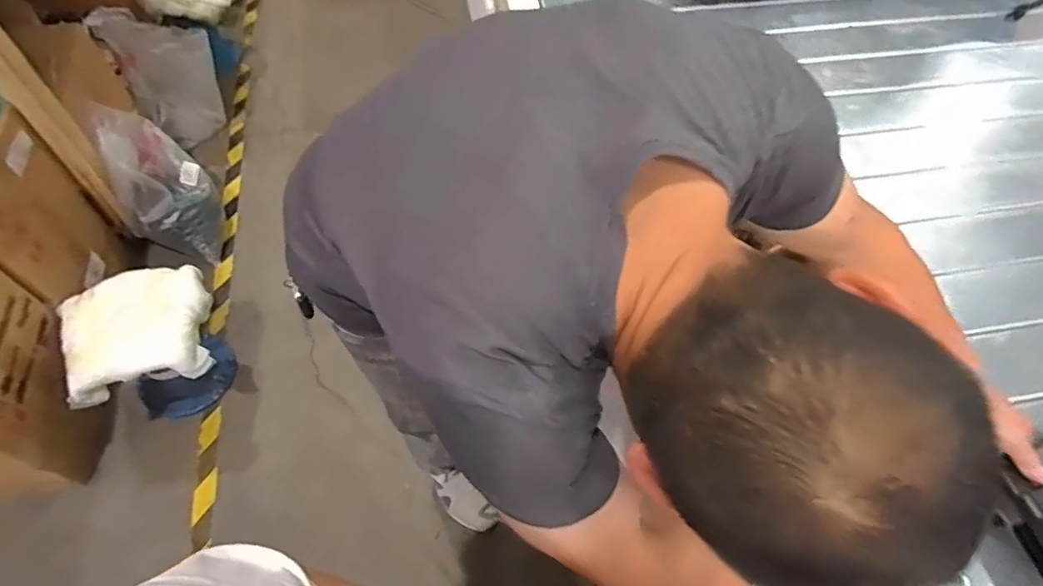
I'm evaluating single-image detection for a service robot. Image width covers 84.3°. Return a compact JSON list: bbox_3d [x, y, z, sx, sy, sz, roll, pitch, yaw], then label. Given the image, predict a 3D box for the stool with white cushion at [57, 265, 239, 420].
[{"bbox_3d":[-0.828,0.131,1.331,0.280,0.302,0.268,-17,60,-12],"label":"stool with white cushion"}]

